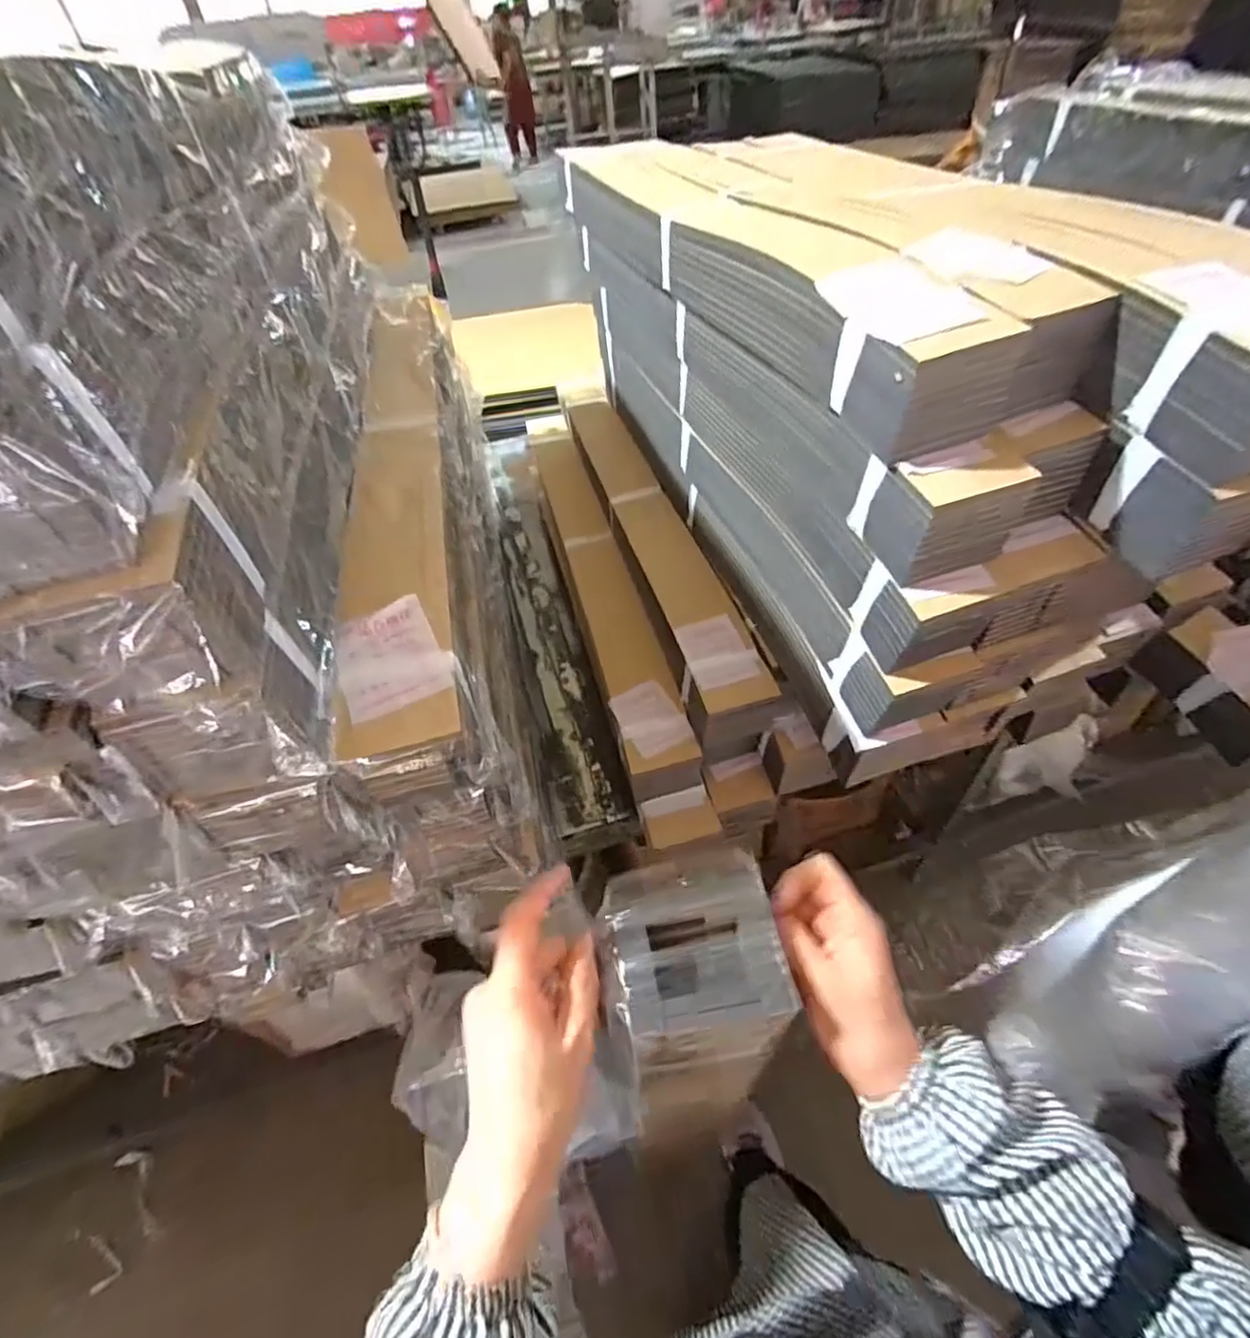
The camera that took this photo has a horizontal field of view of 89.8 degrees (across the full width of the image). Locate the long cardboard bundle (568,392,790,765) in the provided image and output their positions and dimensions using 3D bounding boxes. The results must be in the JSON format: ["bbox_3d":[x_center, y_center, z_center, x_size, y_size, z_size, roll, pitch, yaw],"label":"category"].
[{"bbox_3d":[0.037,-0.234,1.031,0.100,0.077,0.843,-13,48,-7],"label":"long cardboard bundle"}]

